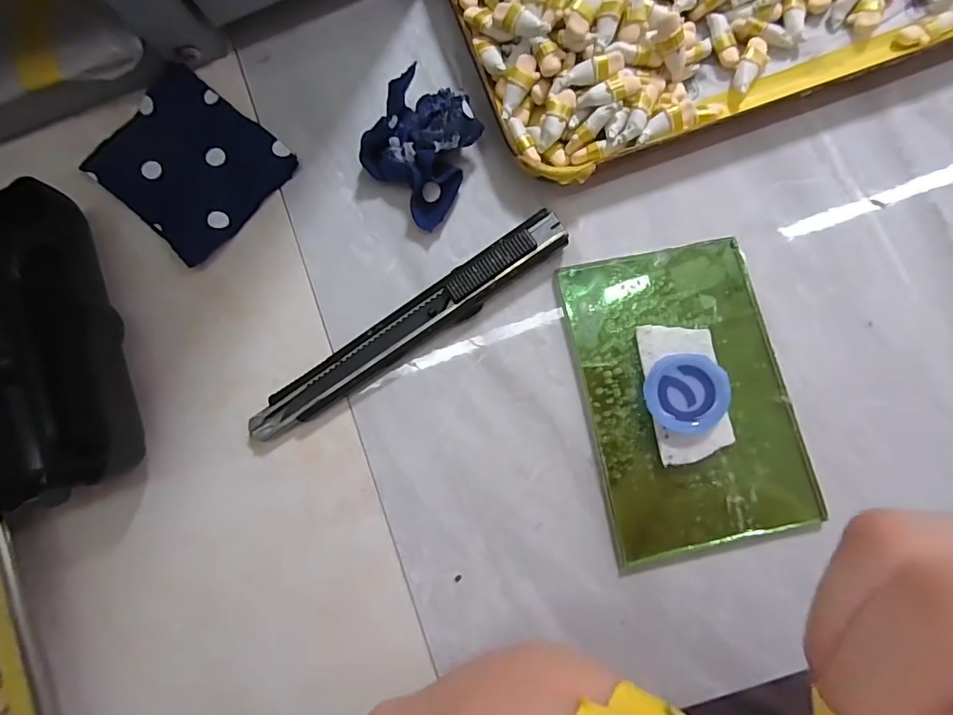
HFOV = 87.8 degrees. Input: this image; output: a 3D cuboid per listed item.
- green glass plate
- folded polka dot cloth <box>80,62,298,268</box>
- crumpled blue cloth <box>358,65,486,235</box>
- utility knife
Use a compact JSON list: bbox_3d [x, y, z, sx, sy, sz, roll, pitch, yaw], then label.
[{"bbox_3d":[0.072,0.014,0.173,0.067,0.008,0.104,-12,84,4],"label":"green glass plate"},{"bbox_3d":[-0.114,-0.077,0.197,0.067,0.006,0.057,40,90,7],"label":"folded polka dot cloth"},{"bbox_3d":[-0.021,-0.076,0.184,0.037,0.015,0.045,27,88,7],"label":"crumpled blue cloth"},{"bbox_3d":[-0.026,-0.010,0.181,0.132,0.010,0.016,-33,85,3],"label":"utility knife"}]

